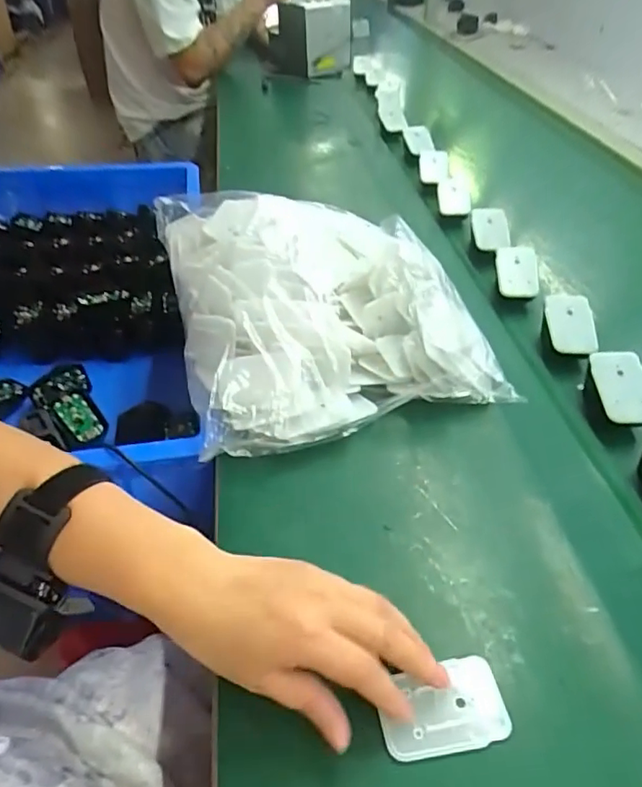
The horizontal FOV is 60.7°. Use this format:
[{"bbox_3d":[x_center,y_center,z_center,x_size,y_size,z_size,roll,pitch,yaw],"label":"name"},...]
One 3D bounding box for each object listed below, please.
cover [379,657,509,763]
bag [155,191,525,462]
[{"bbox_3d":[0.067,0.175,0.307,0.071,0.011,0.044,-6,43,-7],"label":"cover"},{"bbox_3d":[-0.007,-0.107,0.556,0.278,0.100,0.342,-11,44,-12],"label":"bag"}]

